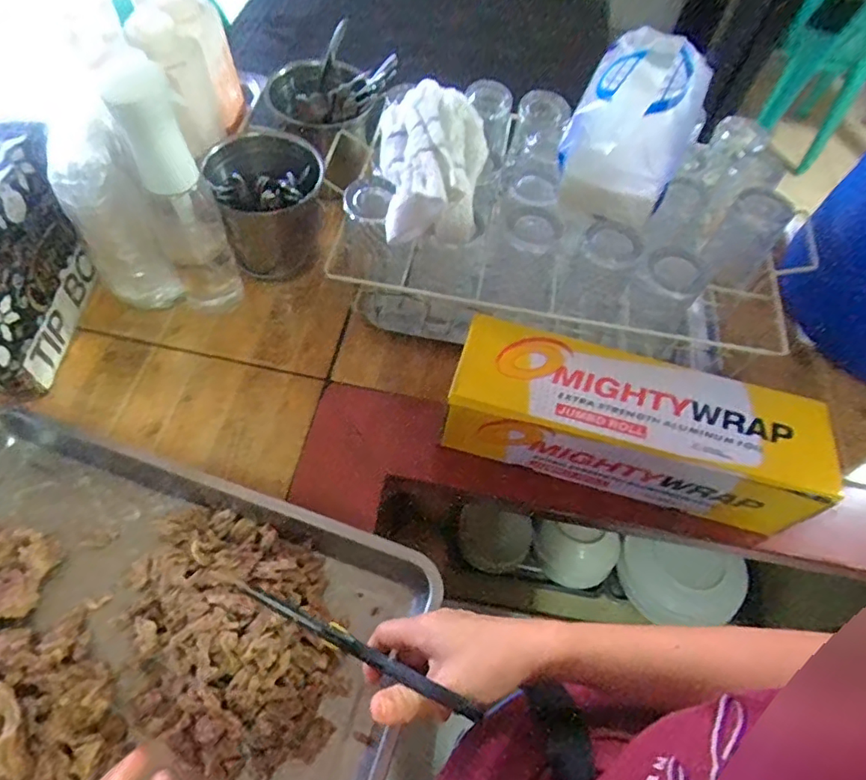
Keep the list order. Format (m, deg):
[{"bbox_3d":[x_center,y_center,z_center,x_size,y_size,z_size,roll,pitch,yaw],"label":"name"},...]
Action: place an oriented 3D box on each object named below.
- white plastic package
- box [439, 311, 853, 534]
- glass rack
[{"bbox_3d":[0.220,-0.291,0.615,0.118,0.108,0.192,25,60,9],"label":"white plastic package"},{"bbox_3d":[0.199,0.039,0.592,0.352,0.126,0.106,15,59,3],"label":"box"},{"bbox_3d":[0.176,-0.205,0.676,0.503,0.229,0.307,16,59,4],"label":"glass rack"}]

